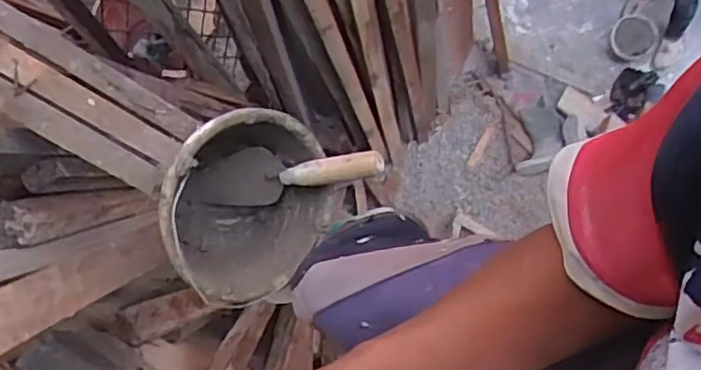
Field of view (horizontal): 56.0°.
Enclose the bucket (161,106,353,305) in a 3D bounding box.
[{"bbox_3d":[-0.177,0.021,0.947,0.246,0.220,0.241,-33,112,-28],"label":"bucket"}]

